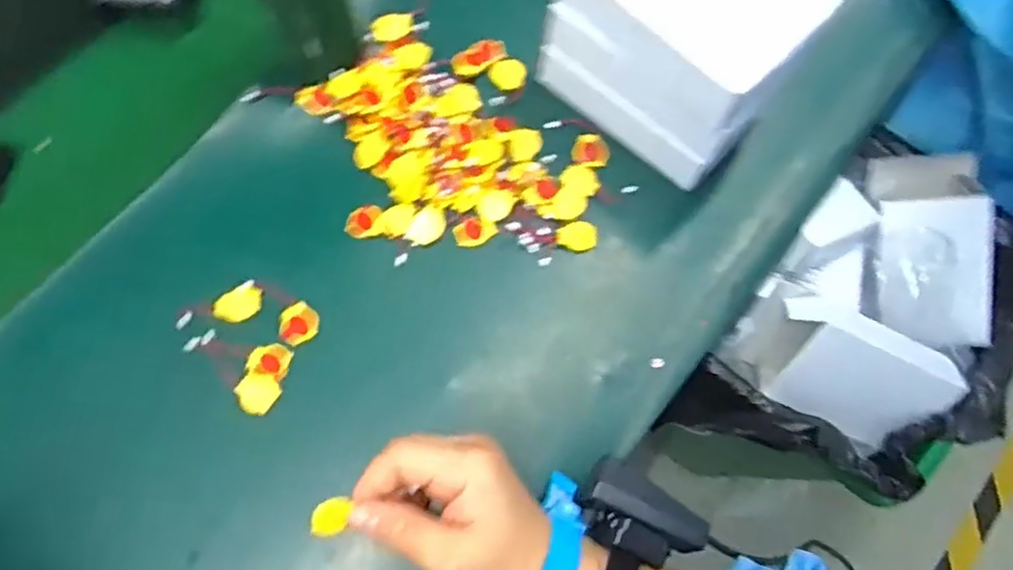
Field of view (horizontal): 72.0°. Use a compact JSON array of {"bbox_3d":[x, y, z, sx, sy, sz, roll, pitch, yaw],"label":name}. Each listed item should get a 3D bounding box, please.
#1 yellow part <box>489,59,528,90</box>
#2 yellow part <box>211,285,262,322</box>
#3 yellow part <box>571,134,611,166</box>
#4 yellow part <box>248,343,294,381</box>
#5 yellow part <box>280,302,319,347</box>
[{"bbox_3d":[0.001,-0.153,0.507,0.028,0.005,0.024,-43,90,-20],"label":"yellow part"},{"bbox_3d":[-0.170,0.013,0.444,0.030,0.004,0.020,-33,85,-18],"label":"yellow part"},{"bbox_3d":[0.060,-0.096,0.490,0.026,0.004,0.025,0,72,-1],"label":"yellow part"},{"bbox_3d":[-0.148,0.047,0.437,0.024,0.004,0.021,21,73,5],"label":"yellow part"},{"bbox_3d":[-0.132,0.025,0.443,0.026,0.004,0.025,0,72,-1],"label":"yellow part"}]

